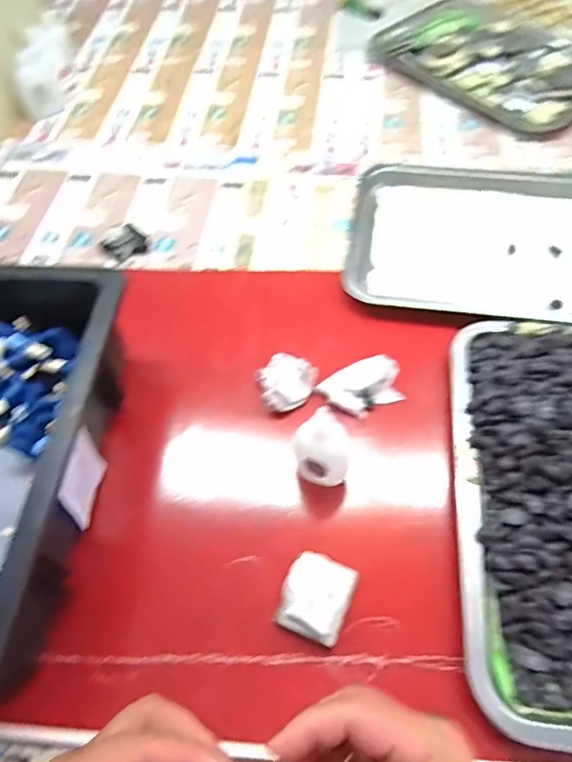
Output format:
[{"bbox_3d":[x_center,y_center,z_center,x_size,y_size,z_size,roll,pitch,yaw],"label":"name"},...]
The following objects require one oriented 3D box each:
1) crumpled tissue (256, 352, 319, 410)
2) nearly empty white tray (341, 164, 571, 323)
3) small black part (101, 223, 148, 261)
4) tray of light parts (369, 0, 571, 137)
[{"bbox_3d":[-0.003,0.006,0.454,0.050,0.042,0.048,34,66,22],"label":"crumpled tissue"},{"bbox_3d":[0.228,-0.155,0.536,0.304,0.020,0.225,9,60,10],"label":"nearly empty white tray"},{"bbox_3d":[-0.176,-0.152,0.569,0.044,0.011,0.039,-36,63,-17],"label":"small black part"},{"bbox_3d":[0.294,-0.456,0.715,0.234,0.027,0.314,-36,63,-17],"label":"tray of light parts"}]

